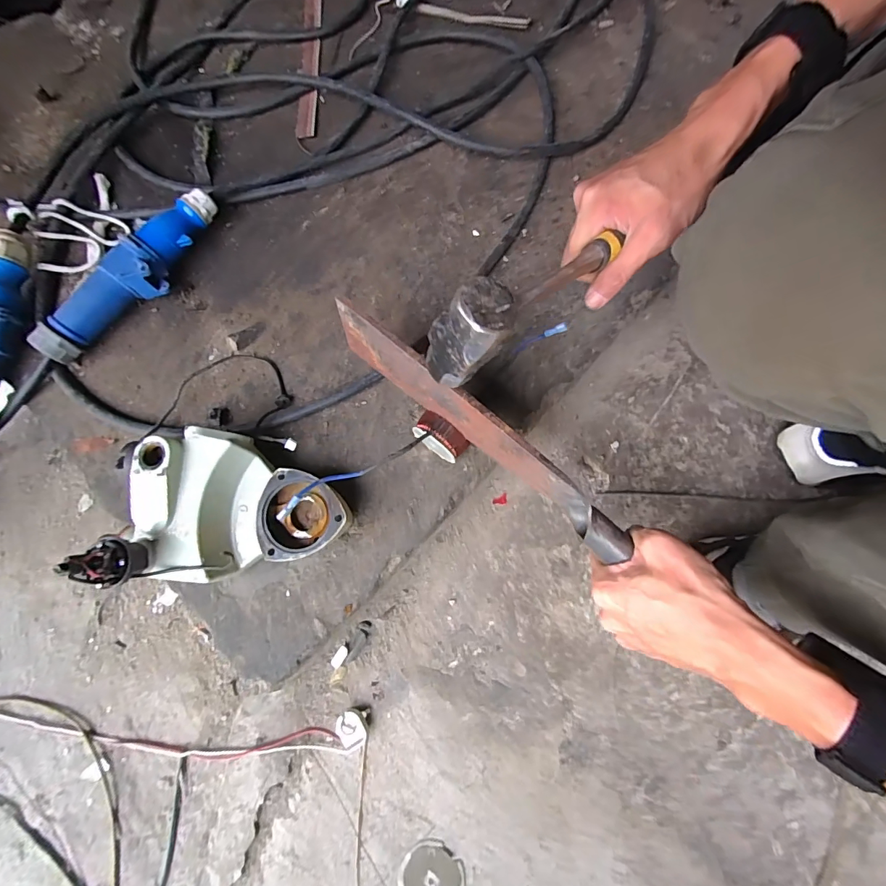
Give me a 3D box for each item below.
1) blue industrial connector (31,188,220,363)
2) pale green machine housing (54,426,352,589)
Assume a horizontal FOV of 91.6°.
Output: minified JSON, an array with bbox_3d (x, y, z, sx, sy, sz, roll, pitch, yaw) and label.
[{"bbox_3d":[-0.341,-0.185,0.482,0.058,0.052,0.242,33,77,8],"label":"blue industrial connector"},{"bbox_3d":[-0.185,0.049,0.383,0.188,0.095,0.132,-10,75,-3],"label":"pale green machine housing"}]

